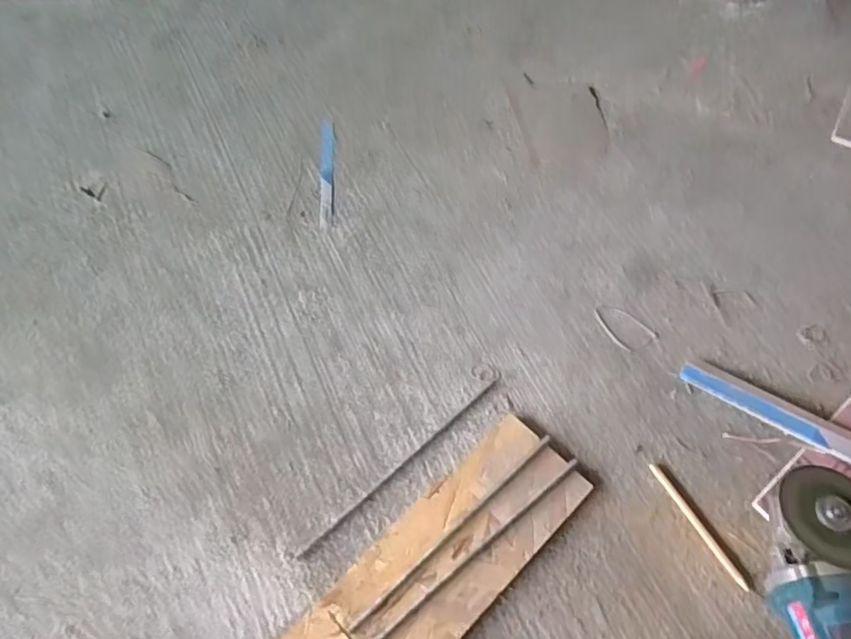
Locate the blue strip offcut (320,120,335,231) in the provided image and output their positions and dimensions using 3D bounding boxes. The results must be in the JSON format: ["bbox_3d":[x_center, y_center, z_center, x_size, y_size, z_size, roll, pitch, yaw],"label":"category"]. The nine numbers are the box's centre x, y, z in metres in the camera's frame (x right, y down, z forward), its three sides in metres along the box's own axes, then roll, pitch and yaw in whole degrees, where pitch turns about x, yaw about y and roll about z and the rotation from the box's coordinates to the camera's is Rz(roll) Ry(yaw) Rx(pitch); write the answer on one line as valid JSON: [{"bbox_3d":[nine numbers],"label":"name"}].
[{"bbox_3d":[-0.135,-0.202,0.789,0.017,0.004,0.199,-2,60,0],"label":"blue strip offcut"}]

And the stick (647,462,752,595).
[{"bbox_3d":[0.258,0.195,0.549,0.009,0.004,0.129,-26,62,-13],"label":"stick"}]

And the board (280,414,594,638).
[{"bbox_3d":[-0.095,0.320,0.484,0.613,0.017,0.108,-41,67,-20],"label":"board"}]

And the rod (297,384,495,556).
[{"bbox_3d":[-0.023,0.146,0.588,0.260,0.004,0.007,-38,66,-19],"label":"rod"}]

